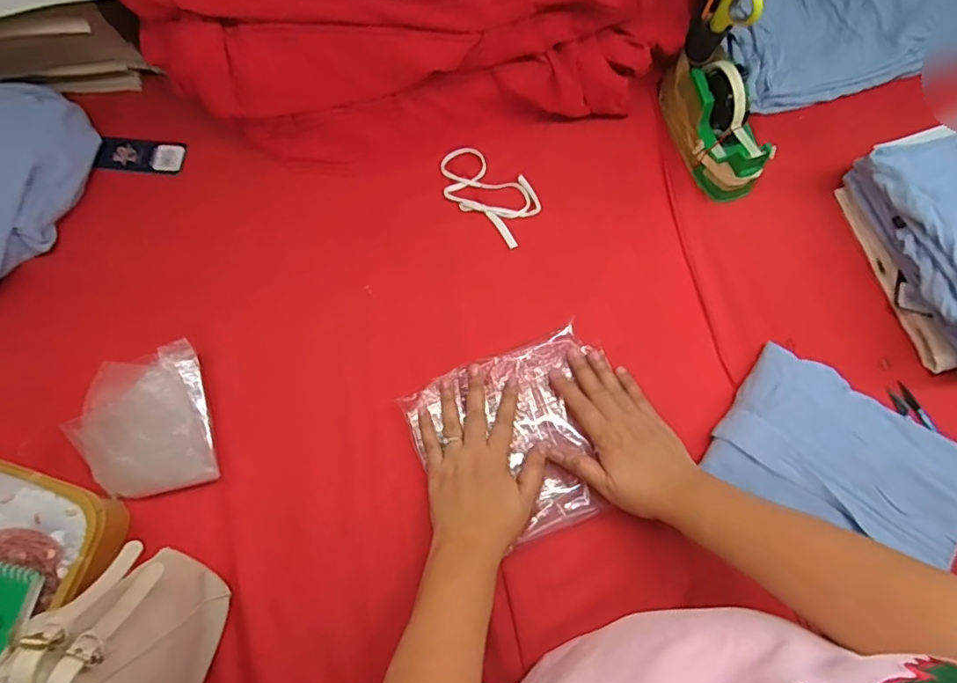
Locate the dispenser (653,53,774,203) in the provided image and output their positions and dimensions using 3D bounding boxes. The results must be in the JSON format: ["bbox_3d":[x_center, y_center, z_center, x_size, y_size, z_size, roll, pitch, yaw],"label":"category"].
[{"bbox_3d":[0.282,-0.269,0.646,0.061,0.100,0.181,-24,75,-8],"label":"dispenser"}]

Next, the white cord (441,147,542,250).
[{"bbox_3d":[0.013,-0.186,0.662,0.138,0.012,0.081,39,76,10],"label":"white cord"}]

